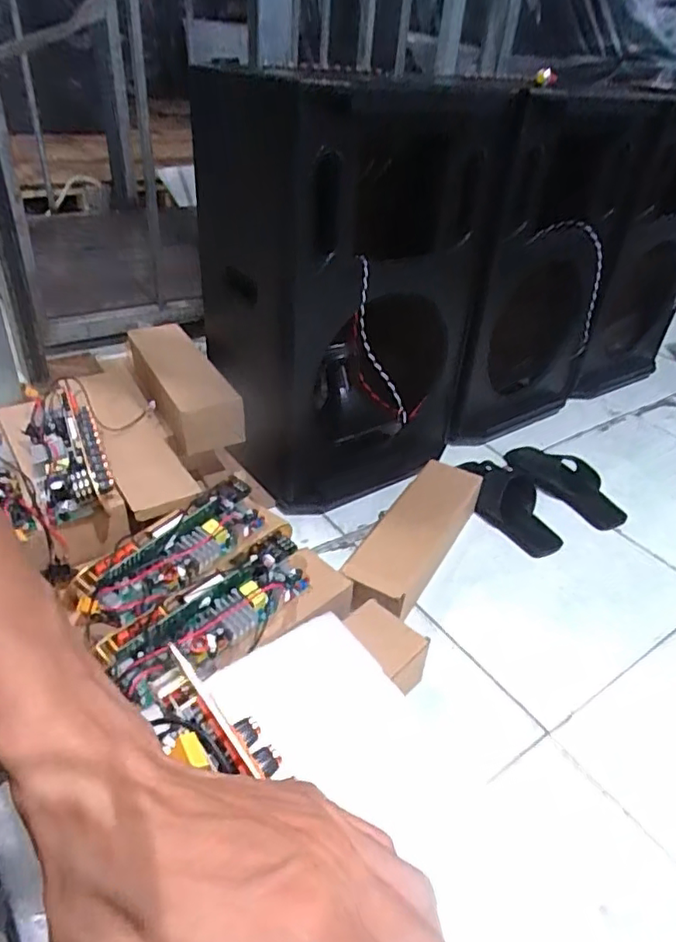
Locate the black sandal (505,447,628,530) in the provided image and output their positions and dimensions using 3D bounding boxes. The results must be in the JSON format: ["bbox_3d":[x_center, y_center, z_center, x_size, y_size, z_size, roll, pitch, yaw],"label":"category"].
[{"bbox_3d":[0.406,0.026,1.066,0.230,0.053,0.114,37,46,19],"label":"black sandal"}]

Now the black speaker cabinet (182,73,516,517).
[{"bbox_3d":[-0.012,-0.349,1.076,0.361,0.613,0.600,-15,41,-25],"label":"black speaker cabinet"}]

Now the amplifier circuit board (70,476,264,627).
[{"bbox_3d":[-0.192,0.093,0.734,0.257,0.036,0.080,-36,96,-39],"label":"amplifier circuit board"}]

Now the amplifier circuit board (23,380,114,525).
[{"bbox_3d":[-0.361,-0.034,0.787,0.090,0.056,0.268,-15,40,-26],"label":"amplifier circuit board"}]

